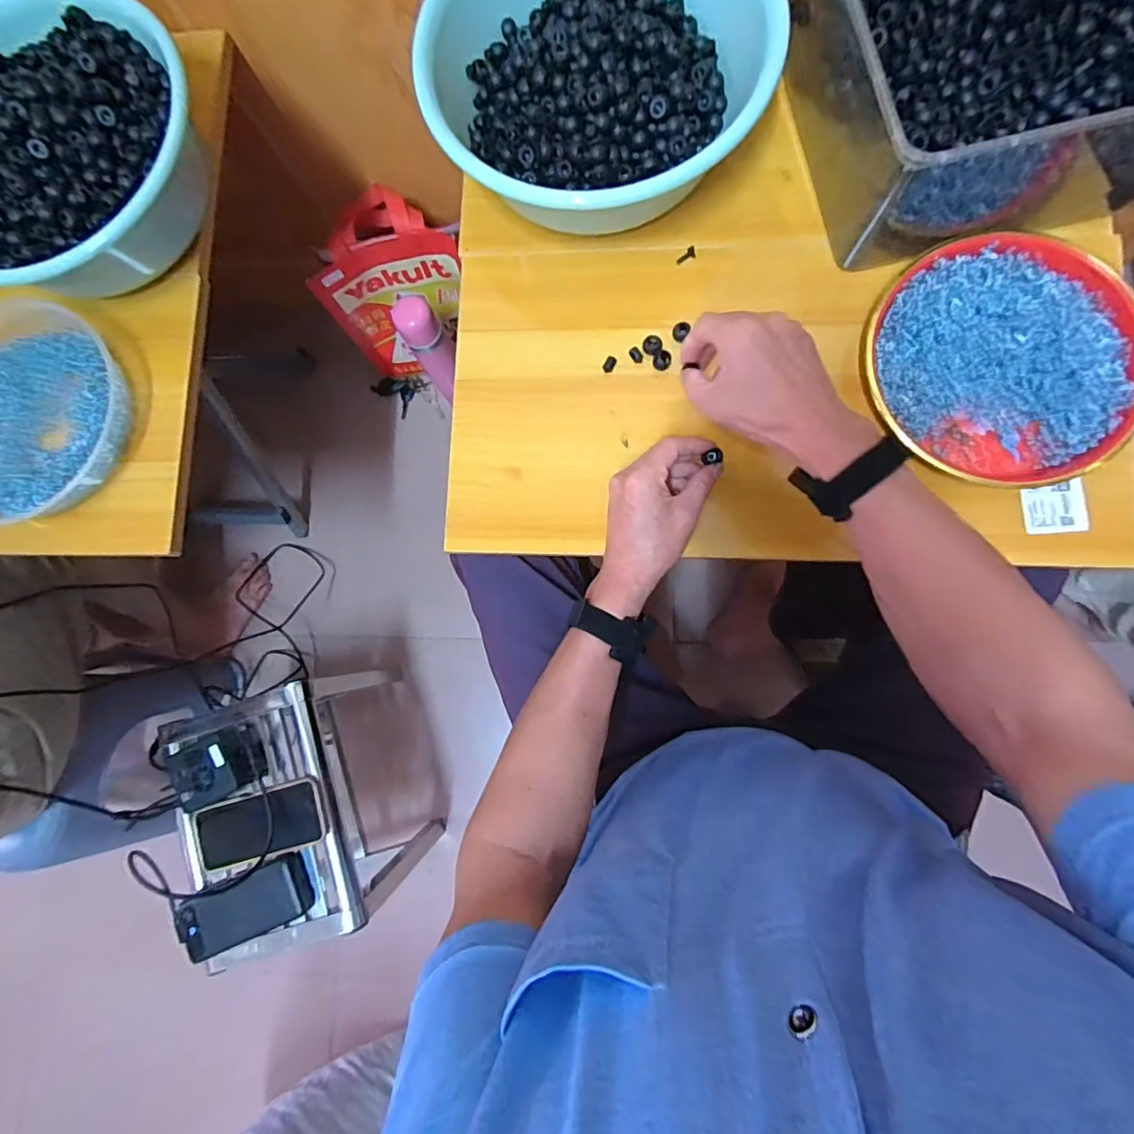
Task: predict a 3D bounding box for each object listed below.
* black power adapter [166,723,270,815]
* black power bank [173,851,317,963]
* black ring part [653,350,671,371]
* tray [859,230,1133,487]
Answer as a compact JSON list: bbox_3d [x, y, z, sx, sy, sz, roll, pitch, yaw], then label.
[{"bbox_3d":[-0.421,0.240,0.641,0.080,0.062,0.071,-30,82,2],"label":"black power adapter"},{"bbox_3d":[-0.373,0.394,0.615,0.138,0.022,0.070,-22,82,-11],"label":"black power bank"},{"bbox_3d":[0.088,-0.192,0.493,0.016,0.005,0.016,-1,84,6],"label":"black ring part"},{"bbox_3d":[0.373,-0.183,0.454,0.218,0.043,0.204,-1,84,6],"label":"tray"}]

